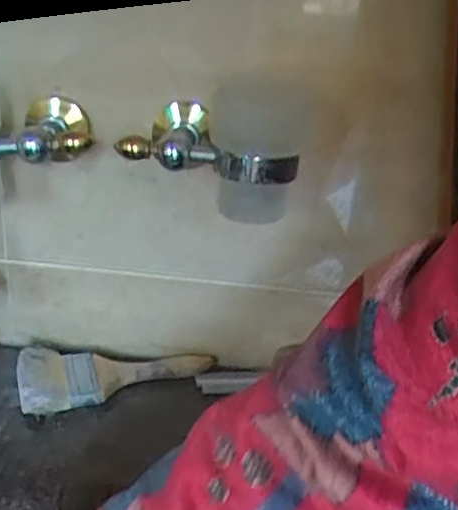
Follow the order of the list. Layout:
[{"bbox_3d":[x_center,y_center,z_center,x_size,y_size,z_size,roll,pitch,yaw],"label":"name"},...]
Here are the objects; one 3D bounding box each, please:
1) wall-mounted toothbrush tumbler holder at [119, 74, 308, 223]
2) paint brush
[{"bbox_3d":[-0.009,-0.099,0.573,0.148,0.114,0.112,6,23,3],"label":"wall-mounted toothbrush tumbler holder"},{"bbox_3d":[-0.107,0.118,0.663,0.191,0.028,0.073,-2,24,-15],"label":"paint brush"}]

